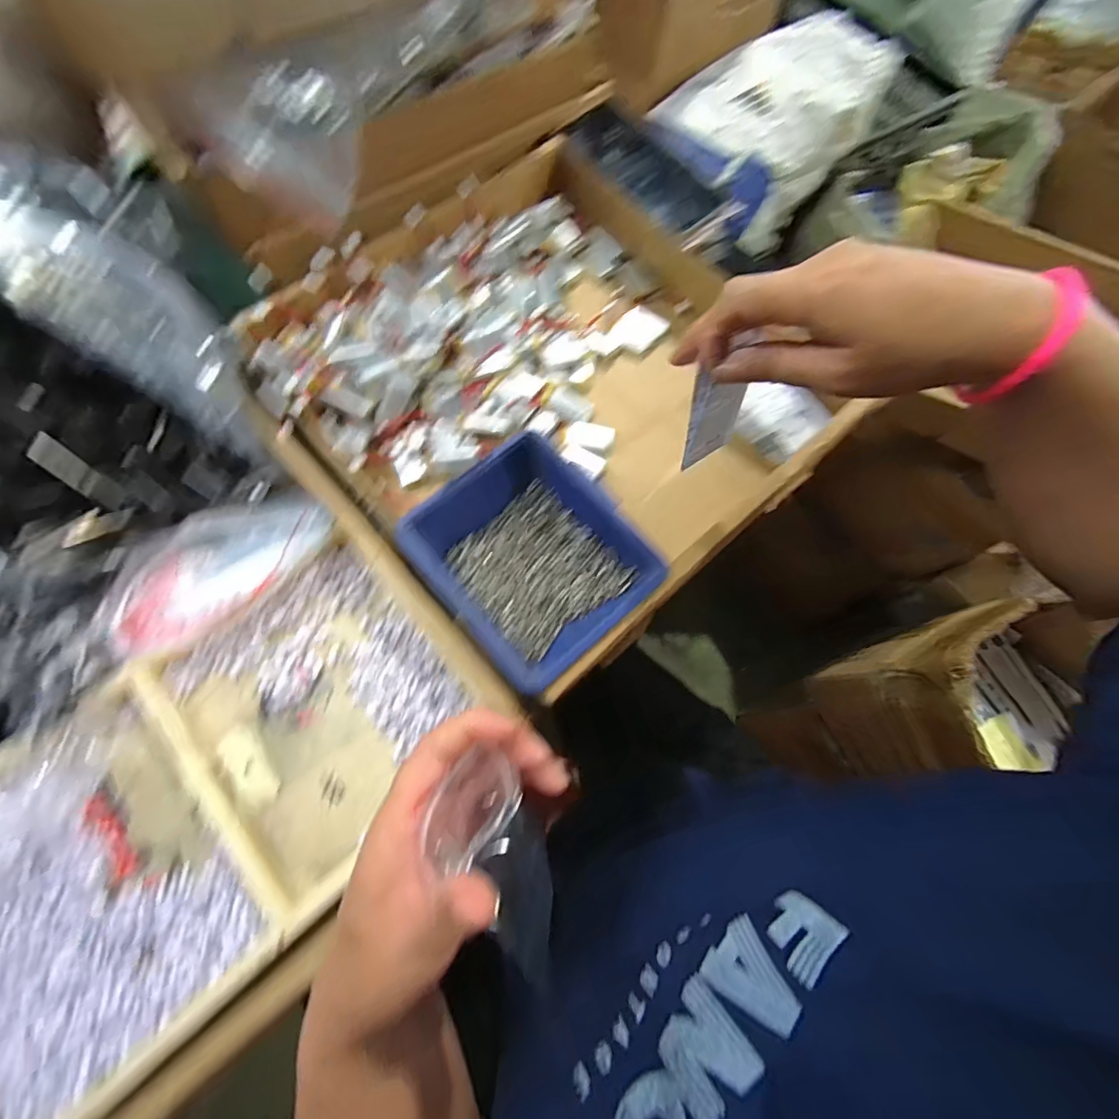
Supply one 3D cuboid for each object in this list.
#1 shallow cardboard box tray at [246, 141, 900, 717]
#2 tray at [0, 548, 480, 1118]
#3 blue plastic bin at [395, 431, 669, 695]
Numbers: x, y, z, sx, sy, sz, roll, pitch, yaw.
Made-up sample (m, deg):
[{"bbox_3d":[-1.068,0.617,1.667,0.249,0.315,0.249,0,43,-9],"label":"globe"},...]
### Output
[{"bbox_3d":[-0.018,-0.142,0.388,0.366,0.068,0.383,-38,77,-14],"label":"shallow cardboard box tray"},{"bbox_3d":[-0.213,0.147,0.292,0.311,0.027,0.188,-39,77,-14],"label":"tray"},{"bbox_3d":[-0.017,-0.003,0.331,0.133,0.051,0.145,-40,77,-14],"label":"blue plastic bin"}]

